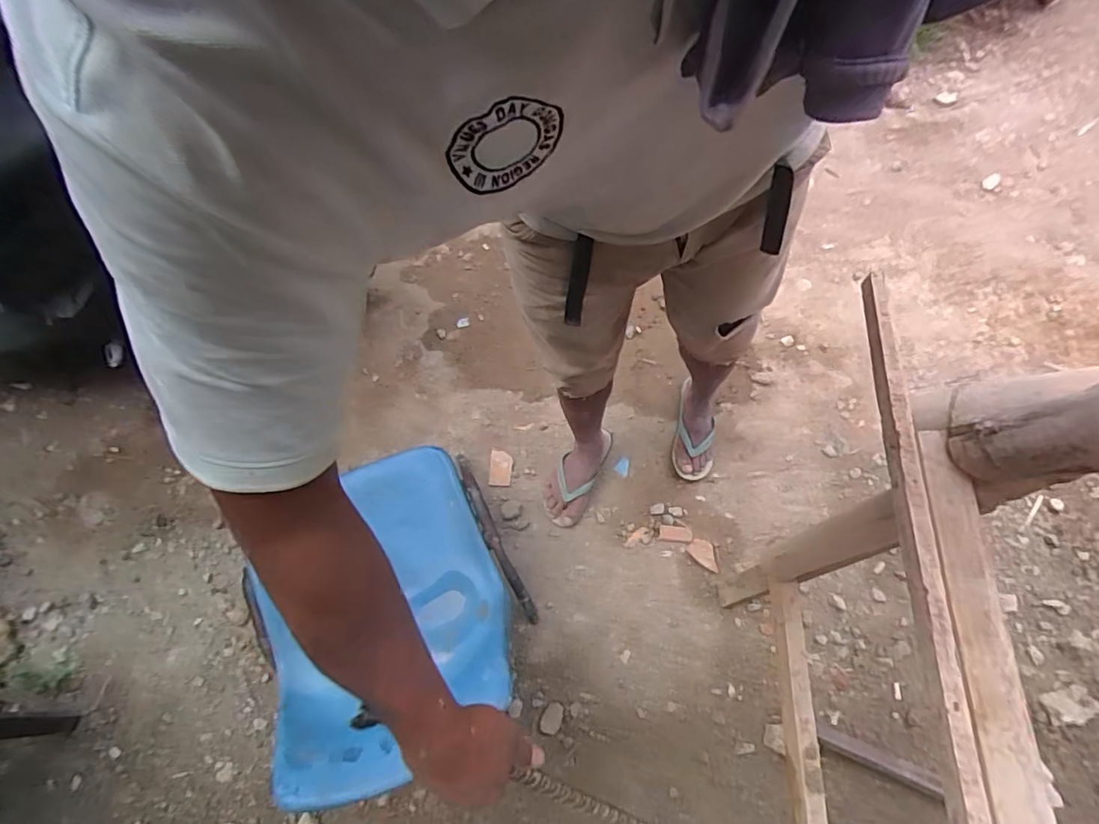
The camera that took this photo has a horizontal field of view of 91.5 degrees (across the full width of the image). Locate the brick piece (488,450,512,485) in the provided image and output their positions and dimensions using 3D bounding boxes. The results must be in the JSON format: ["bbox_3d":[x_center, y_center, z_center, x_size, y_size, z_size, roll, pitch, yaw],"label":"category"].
[{"bbox_3d":[-0.121,0.138,1.325,0.053,0.010,0.090,1,64,3],"label":"brick piece"}]

